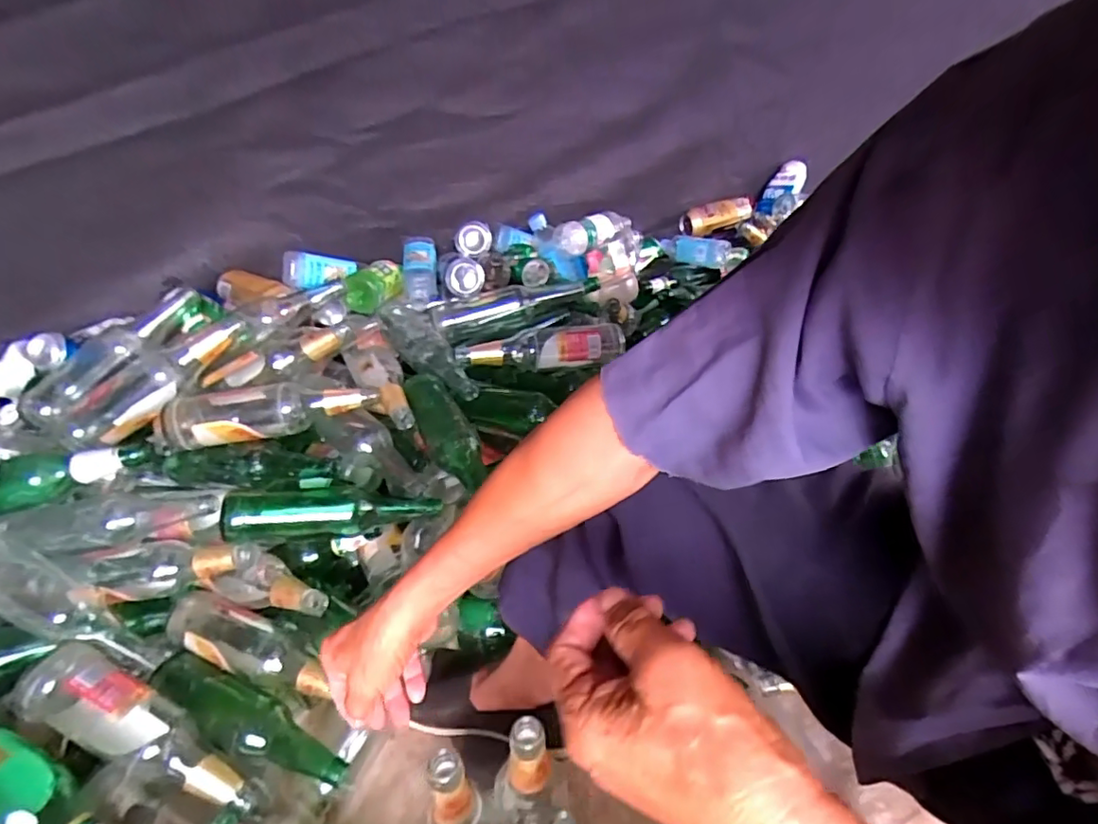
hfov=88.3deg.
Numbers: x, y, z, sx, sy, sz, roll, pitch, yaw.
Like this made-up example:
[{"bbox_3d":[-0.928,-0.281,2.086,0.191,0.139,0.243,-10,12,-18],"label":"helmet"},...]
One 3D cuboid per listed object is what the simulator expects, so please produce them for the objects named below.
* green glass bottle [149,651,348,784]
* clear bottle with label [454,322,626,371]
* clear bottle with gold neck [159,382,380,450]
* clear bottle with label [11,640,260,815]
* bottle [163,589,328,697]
[{"bbox_3d":[-0.340,0.340,0.630,0.255,0.055,0.064,18,40,22],"label":"green glass bottle"},{"bbox_3d":[-0.011,-0.098,0.891,0.262,0.061,0.057,-3,37,-4],"label":"clear bottle with label"},{"bbox_3d":[-0.374,0.001,0.757,0.282,0.056,0.068,-7,37,-10],"label":"clear bottle with gold neck"},{"bbox_3d":[-0.426,0.337,0.596,0.273,0.071,0.077,30,42,4],"label":"clear bottle with label"},{"bbox_3d":[-0.359,0.293,0.697,0.230,0.068,0.067,12,38,15],"label":"bottle"}]

